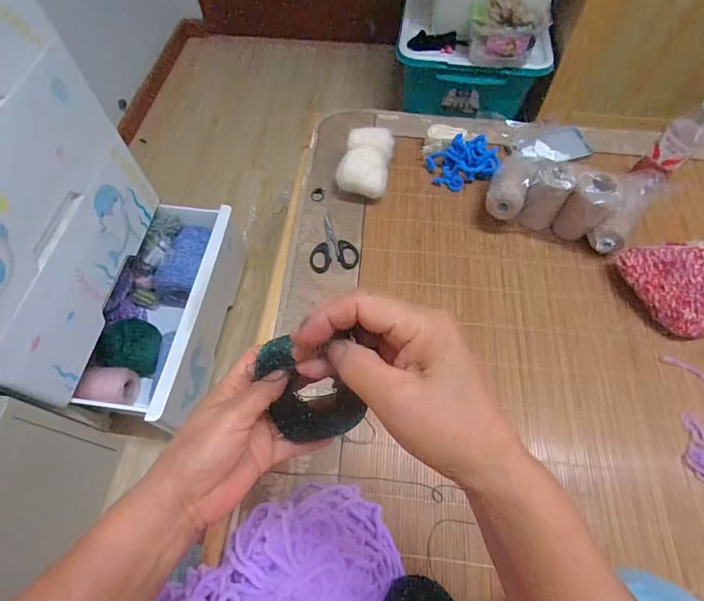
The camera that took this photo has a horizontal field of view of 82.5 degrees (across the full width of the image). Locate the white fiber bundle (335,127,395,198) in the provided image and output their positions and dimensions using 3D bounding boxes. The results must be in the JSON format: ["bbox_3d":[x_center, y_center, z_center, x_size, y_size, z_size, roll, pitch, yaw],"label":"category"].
[{"bbox_3d":[0.023,-0.230,0.688,0.082,0.072,0.115,9,61,5],"label":"white fiber bundle"}]

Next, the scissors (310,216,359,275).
[{"bbox_3d":[-0.031,-0.097,0.657,0.075,0.005,0.108,-5,63,-2],"label":"scissors"}]

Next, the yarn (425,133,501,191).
[{"bbox_3d":[0.199,-0.244,0.710,0.120,0.035,0.101,-13,64,-6],"label":"yarn"}]

